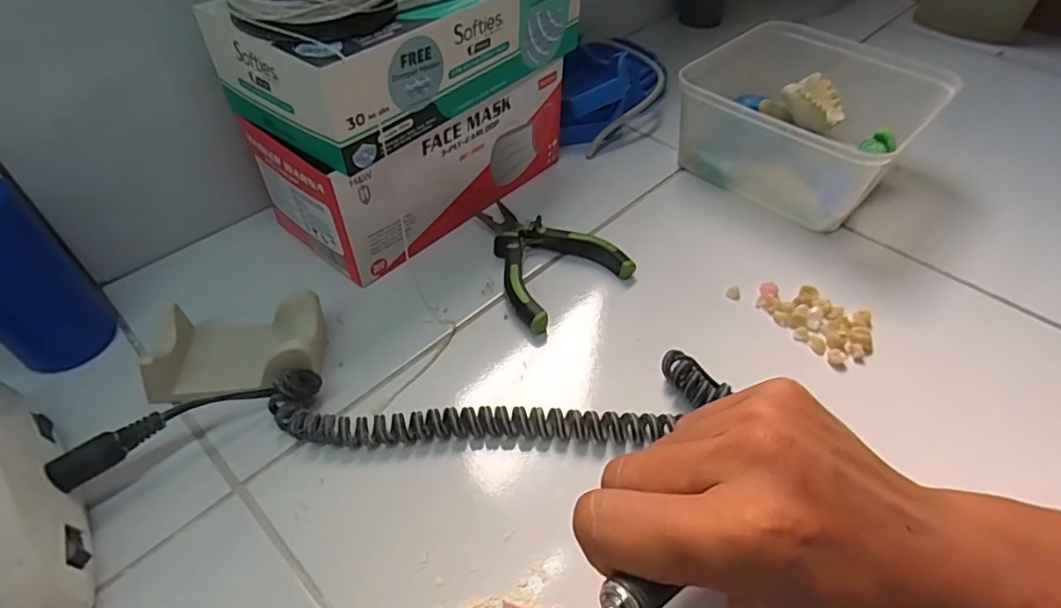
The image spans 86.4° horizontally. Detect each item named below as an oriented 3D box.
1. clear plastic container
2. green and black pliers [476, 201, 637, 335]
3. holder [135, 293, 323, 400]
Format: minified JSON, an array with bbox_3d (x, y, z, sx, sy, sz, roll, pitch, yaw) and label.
[{"bbox_3d":[0.217,-0.146,0.446,0.160,0.068,0.147,-35,57,-29],"label":"clear plastic container"},{"bbox_3d":[0.003,-0.034,0.379,0.083,0.018,0.104,-30,54,-26],"label":"green and black pliers"},{"bbox_3d":[-0.160,0.025,0.314,0.088,0.031,0.053,1,47,0],"label":"holder"}]

